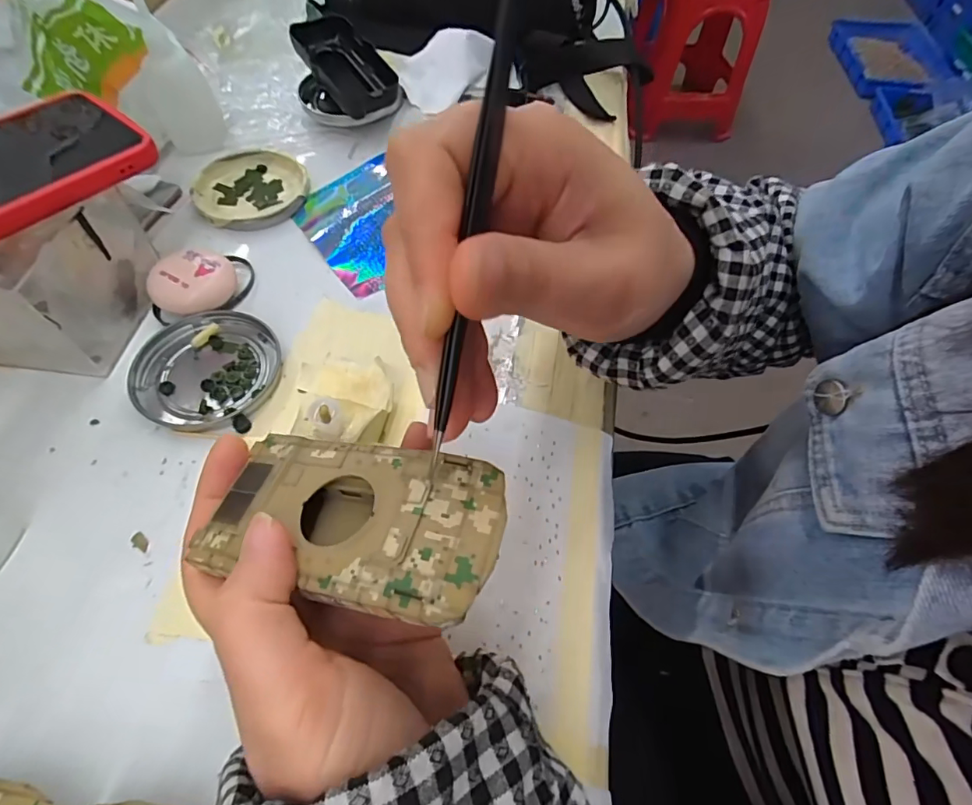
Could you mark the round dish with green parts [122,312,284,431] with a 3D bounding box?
[{"bbox_3d":[-0.161,-0.019,0.289,0.076,0.011,0.074,2,57,-3],"label":"round dish with green parts"}]

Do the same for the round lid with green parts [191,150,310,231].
[{"bbox_3d":[-0.176,-0.158,0.373,0.074,0.016,0.080,1,58,-2],"label":"round lid with green parts"}]

